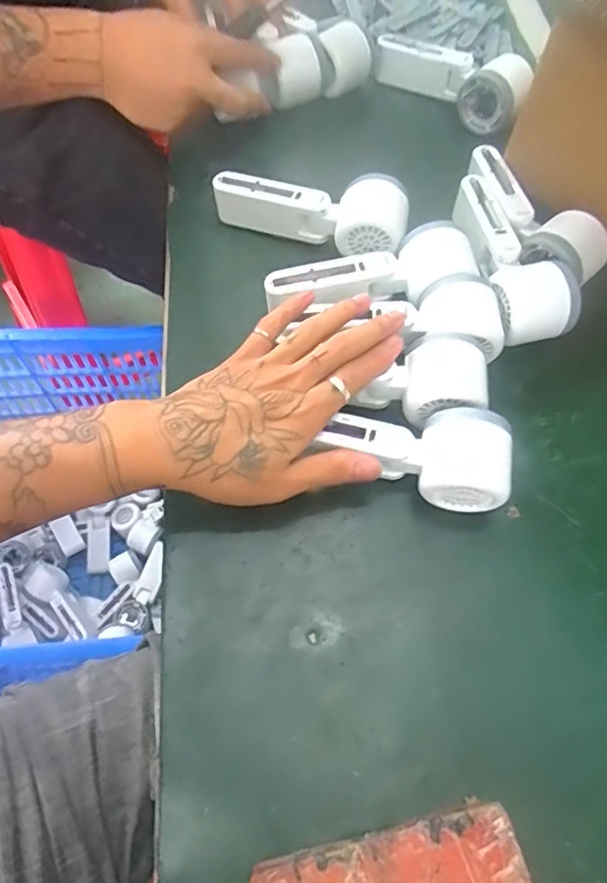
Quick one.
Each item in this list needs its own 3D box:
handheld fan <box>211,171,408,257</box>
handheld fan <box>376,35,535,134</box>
[{"bbox_3d":[0.004,-0.195,0.493,0.160,0.051,0.049,13,64,6],"label":"handheld fan"},{"bbox_3d":[0.150,-0.373,0.598,0.159,0.051,0.050,34,65,15],"label":"handheld fan"}]

